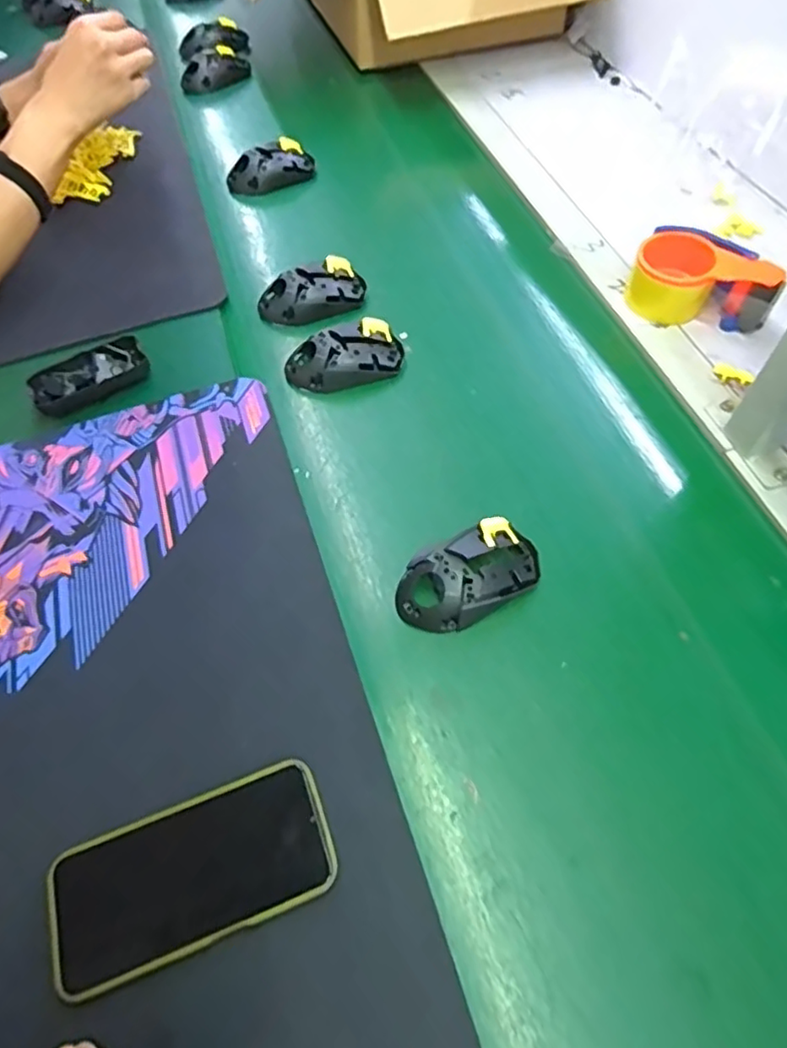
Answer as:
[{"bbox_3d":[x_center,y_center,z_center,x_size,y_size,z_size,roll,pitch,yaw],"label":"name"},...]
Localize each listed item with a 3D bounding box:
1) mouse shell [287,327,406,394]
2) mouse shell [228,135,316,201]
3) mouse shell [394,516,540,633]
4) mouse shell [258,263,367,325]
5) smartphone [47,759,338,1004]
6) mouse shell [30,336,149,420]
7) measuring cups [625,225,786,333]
[{"bbox_3d":[-0.047,-0.163,0.604,0.114,0.037,0.055,-18,60,-10],"label":"mouse shell"},{"bbox_3d":[-0.159,-0.467,0.797,0.117,0.039,0.059,-28,62,-16],"label":"mouse shell"},{"bbox_3d":[0.058,0.039,0.472,0.117,0.033,0.064,-22,61,-13],"label":"mouse shell"},{"bbox_3d":[-0.089,-0.252,0.660,0.115,0.034,0.062,-13,59,-8],"label":"mouse shell"},{"bbox_3d":[-0.121,0.209,0.368,0.164,0.005,0.080,-19,60,-11],"label":"smartphone"},{"bbox_3d":[-0.293,-0.141,0.593,0.106,0.025,0.053,-26,62,-15],"label":"mouse shell"},{"bbox_3d":[0.318,-0.249,0.627,0.139,0.058,0.081,20,61,12],"label":"measuring cups"}]

